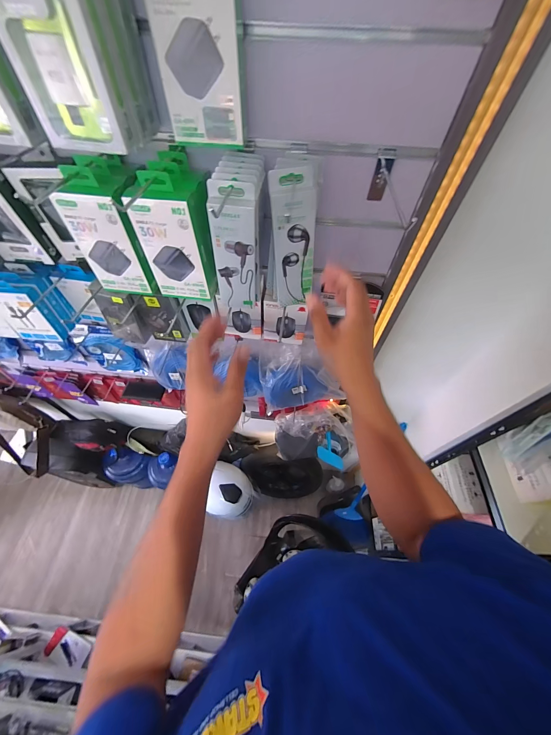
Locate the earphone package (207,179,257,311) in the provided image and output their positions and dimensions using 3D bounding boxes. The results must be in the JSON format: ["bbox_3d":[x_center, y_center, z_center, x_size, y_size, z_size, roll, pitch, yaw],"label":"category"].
[{"bbox_3d":[-0.060,-0.167,0.413,0.065,0.191,0.030,1,57,0],"label":"earphone package"}]

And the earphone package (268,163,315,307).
[{"bbox_3d":[0.028,-0.185,0.423,0.061,0.197,0.021,-8,49,0],"label":"earphone package"}]

